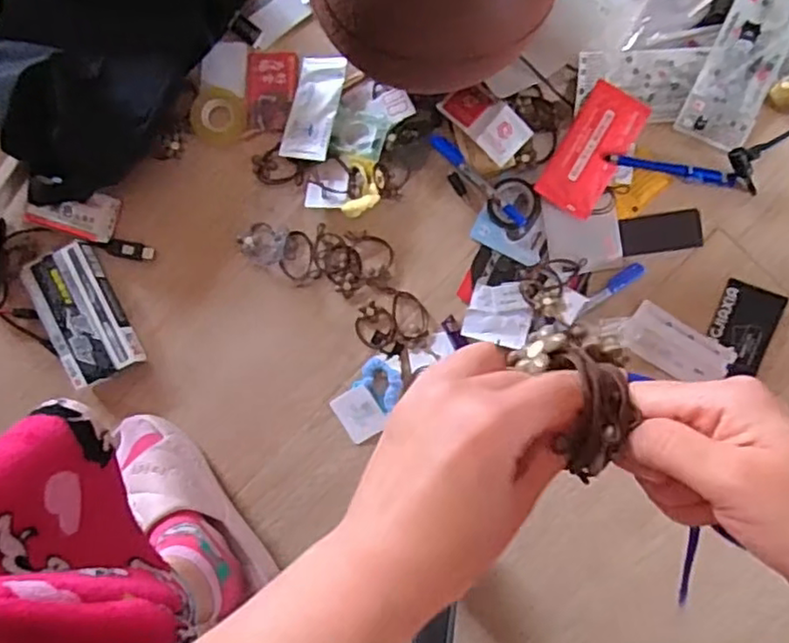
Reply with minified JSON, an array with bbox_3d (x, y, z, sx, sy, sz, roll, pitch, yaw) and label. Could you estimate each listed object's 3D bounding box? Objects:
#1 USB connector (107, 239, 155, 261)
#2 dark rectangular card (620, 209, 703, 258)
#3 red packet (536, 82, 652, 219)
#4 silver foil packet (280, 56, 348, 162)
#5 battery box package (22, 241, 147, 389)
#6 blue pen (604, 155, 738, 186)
[{"bbox_3d":[-0.289,-0.077,0.722,0.046,0.009,0.019,13,94,2],"label":"USB connector"},{"bbox_3d":[0.283,-0.094,0.699,0.085,0.004,0.040,-8,93,3],"label":"dark rectangular card"},{"bbox_3d":[0.206,-0.177,0.683,0.063,0.013,0.135,31,95,0],"label":"red packet"},{"bbox_3d":[-0.085,-0.227,0.699,0.055,0.009,0.119,11,76,18],"label":"silver foil packet"},{"bbox_3d":[-0.338,-0.007,0.716,0.077,0.027,0.143,-24,92,4],"label":"battery box package"},{"bbox_3d":[0.288,-0.158,0.684,0.136,0.011,0.015,11,94,2],"label":"blue pen"}]

